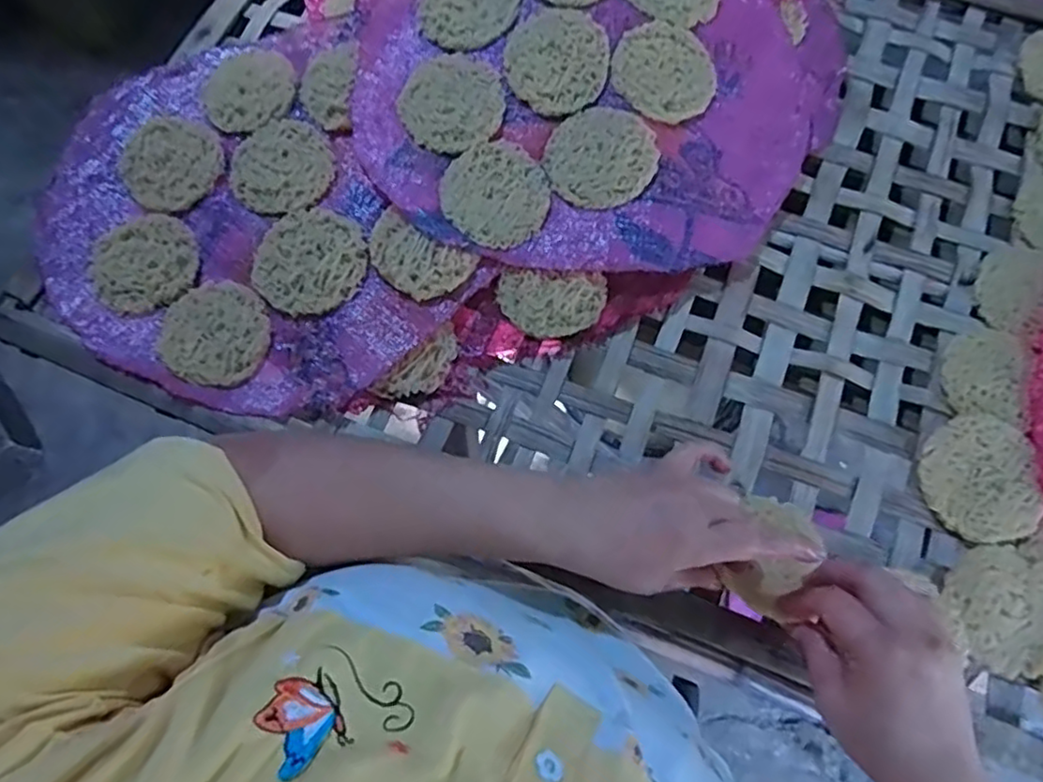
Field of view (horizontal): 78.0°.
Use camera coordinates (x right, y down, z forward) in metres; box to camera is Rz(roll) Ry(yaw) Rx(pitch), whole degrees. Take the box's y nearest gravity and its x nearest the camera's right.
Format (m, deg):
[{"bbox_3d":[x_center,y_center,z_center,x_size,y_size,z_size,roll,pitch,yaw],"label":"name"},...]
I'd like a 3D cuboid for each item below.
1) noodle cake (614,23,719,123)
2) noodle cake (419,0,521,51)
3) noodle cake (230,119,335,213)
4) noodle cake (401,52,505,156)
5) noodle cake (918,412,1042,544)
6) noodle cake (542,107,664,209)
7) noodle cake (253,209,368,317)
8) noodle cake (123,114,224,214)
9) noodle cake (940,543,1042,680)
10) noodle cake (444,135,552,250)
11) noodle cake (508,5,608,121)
[{"bbox_3d":[0.110,-0.243,0.490,0.076,0.020,0.076,0,71,1],"label":"noodle cake"},{"bbox_3d":[-0.040,-0.301,0.500,0.075,0.004,0.080,-1,79,6],"label":"noodle cake"},{"bbox_3d":[-0.182,-0.170,0.488,0.075,0.008,0.080,0,73,0],"label":"noodle cake"},{"bbox_3d":[-0.053,-0.218,0.487,0.074,0.013,0.078,0,73,0],"label":"noodle cake"},{"bbox_3d":[0.303,0.057,0.425,0.073,0.007,0.081,-3,73,-1],"label":"noodle cake"},{"bbox_3d":[0.059,-0.173,0.476,0.077,0.013,0.077,0,73,0],"label":"noodle cake"},{"bbox_3d":[-0.152,-0.094,0.463,0.078,0.010,0.079,0,73,0],"label":"noodle cake"},{"bbox_3d":[-0.268,-0.176,0.495,0.071,0.010,0.081,-10,73,-3],"label":"noodle cake"},{"bbox_3d":[0.309,0.138,0.404,0.070,0.011,0.080,-14,74,-4],"label":"noodle cake"},{"bbox_3d":[-0.019,-0.144,0.477,0.076,0.017,0.079,0,73,0],"label":"noodle cake"},{"bbox_3d":[0.027,-0.250,0.486,0.074,0.009,0.084,-2,88,0],"label":"noodle cake"}]

